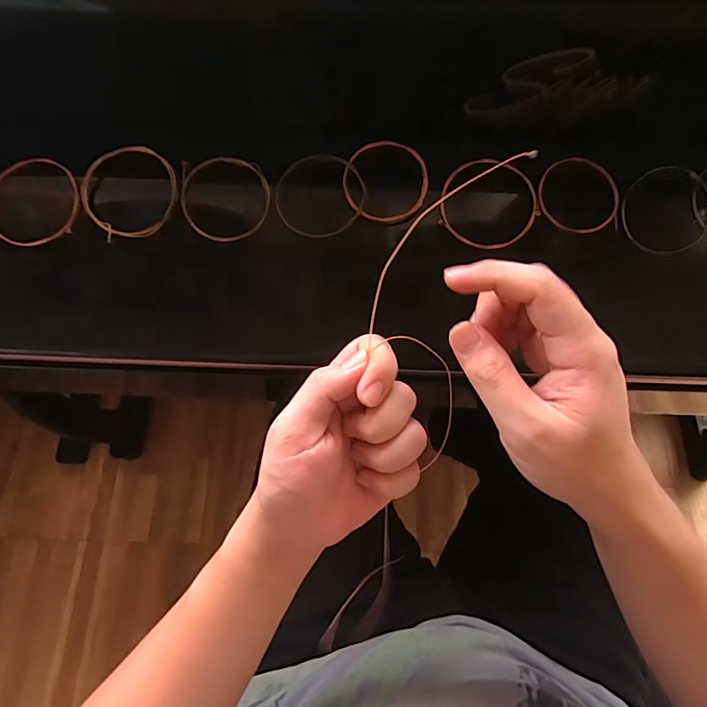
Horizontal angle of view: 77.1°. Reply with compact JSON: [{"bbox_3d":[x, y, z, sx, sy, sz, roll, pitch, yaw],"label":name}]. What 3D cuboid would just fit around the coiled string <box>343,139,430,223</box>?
[{"bbox_3d":[0.025,-0.135,0.347,0.067,0.012,0.067,0,71,0],"label":"coiled string"}]

